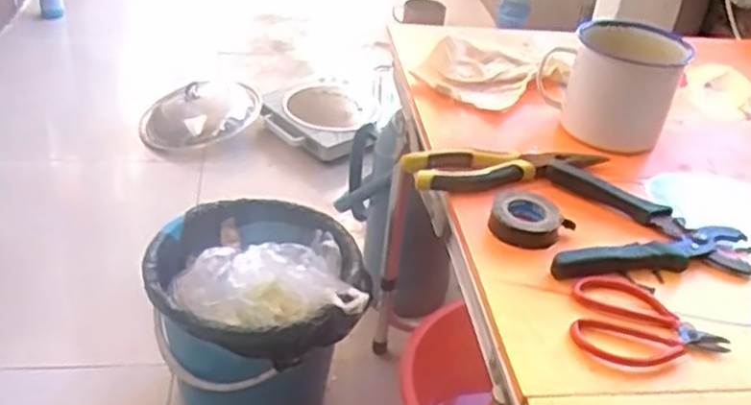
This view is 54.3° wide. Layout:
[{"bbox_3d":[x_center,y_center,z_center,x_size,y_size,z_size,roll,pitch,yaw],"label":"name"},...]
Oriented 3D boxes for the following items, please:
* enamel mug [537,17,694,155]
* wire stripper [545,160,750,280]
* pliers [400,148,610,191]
[{"bbox_3d":[0.226,-0.118,0.708,0.093,0.104,0.100,-2,36,-11],"label":"enamel mug"},{"bbox_3d":[0.215,0.020,0.580,0.152,0.016,0.143,9,35,5],"label":"wire stripper"},{"bbox_3d":[0.118,-0.033,0.636,0.183,0.022,0.043,-3,36,-13],"label":"pliers"}]

